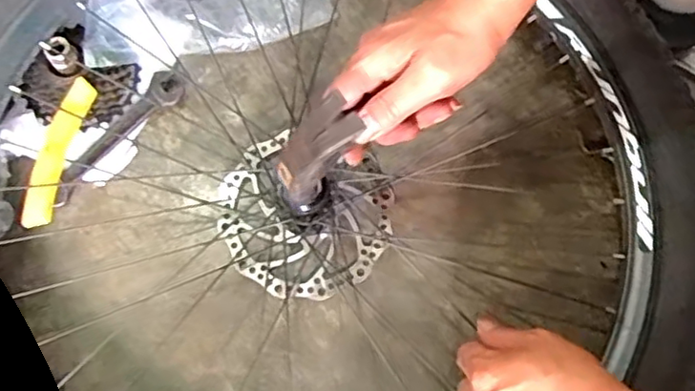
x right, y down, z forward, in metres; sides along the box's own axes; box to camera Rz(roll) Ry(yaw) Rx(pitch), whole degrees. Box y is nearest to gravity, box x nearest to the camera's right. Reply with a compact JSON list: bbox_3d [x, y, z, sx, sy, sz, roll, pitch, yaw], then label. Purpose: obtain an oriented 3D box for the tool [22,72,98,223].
[{"bbox_3d":[-0.236,-0.037,0.513,0.025,0.012,0.126,13,74,2],"label":"tool"}]

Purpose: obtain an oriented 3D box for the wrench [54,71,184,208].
[{"bbox_3d":[-0.209,-0.054,0.574,0.031,0.019,0.156,37,77,9],"label":"wrench"}]

